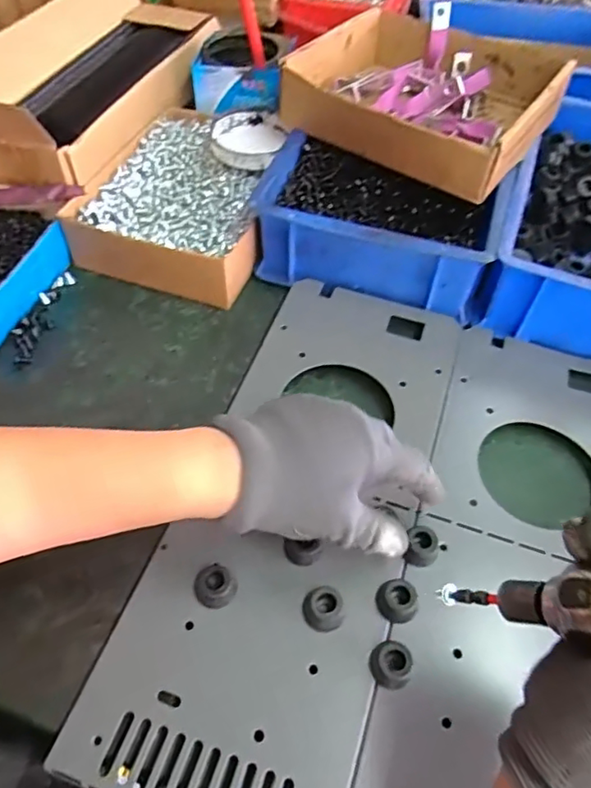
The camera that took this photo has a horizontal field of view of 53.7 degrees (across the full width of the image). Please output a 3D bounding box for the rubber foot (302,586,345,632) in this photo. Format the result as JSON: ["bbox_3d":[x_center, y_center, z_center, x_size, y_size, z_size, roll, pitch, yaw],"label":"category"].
[{"bbox_3d":[0.016,0.125,0.340,0.022,0.012,0.024,1,52,-1],"label":"rubber foot"}]

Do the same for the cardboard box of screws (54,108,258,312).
[{"bbox_3d":[-0.099,-0.195,0.559,0.159,0.049,0.210,16,60,6],"label":"cardboard box of screws"}]

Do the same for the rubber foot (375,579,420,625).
[{"bbox_3d":[0.060,0.122,0.344,0.023,0.011,0.023,1,52,-1],"label":"rubber foot"}]

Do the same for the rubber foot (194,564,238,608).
[{"bbox_3d":[-0.047,0.115,0.346,0.023,0.013,0.023,1,52,-1],"label":"rubber foot"}]

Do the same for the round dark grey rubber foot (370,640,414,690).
[{"bbox_3d":[0.054,0.150,0.324,0.023,0.012,0.023,1,52,-1],"label":"round dark grey rubber foot"}]

